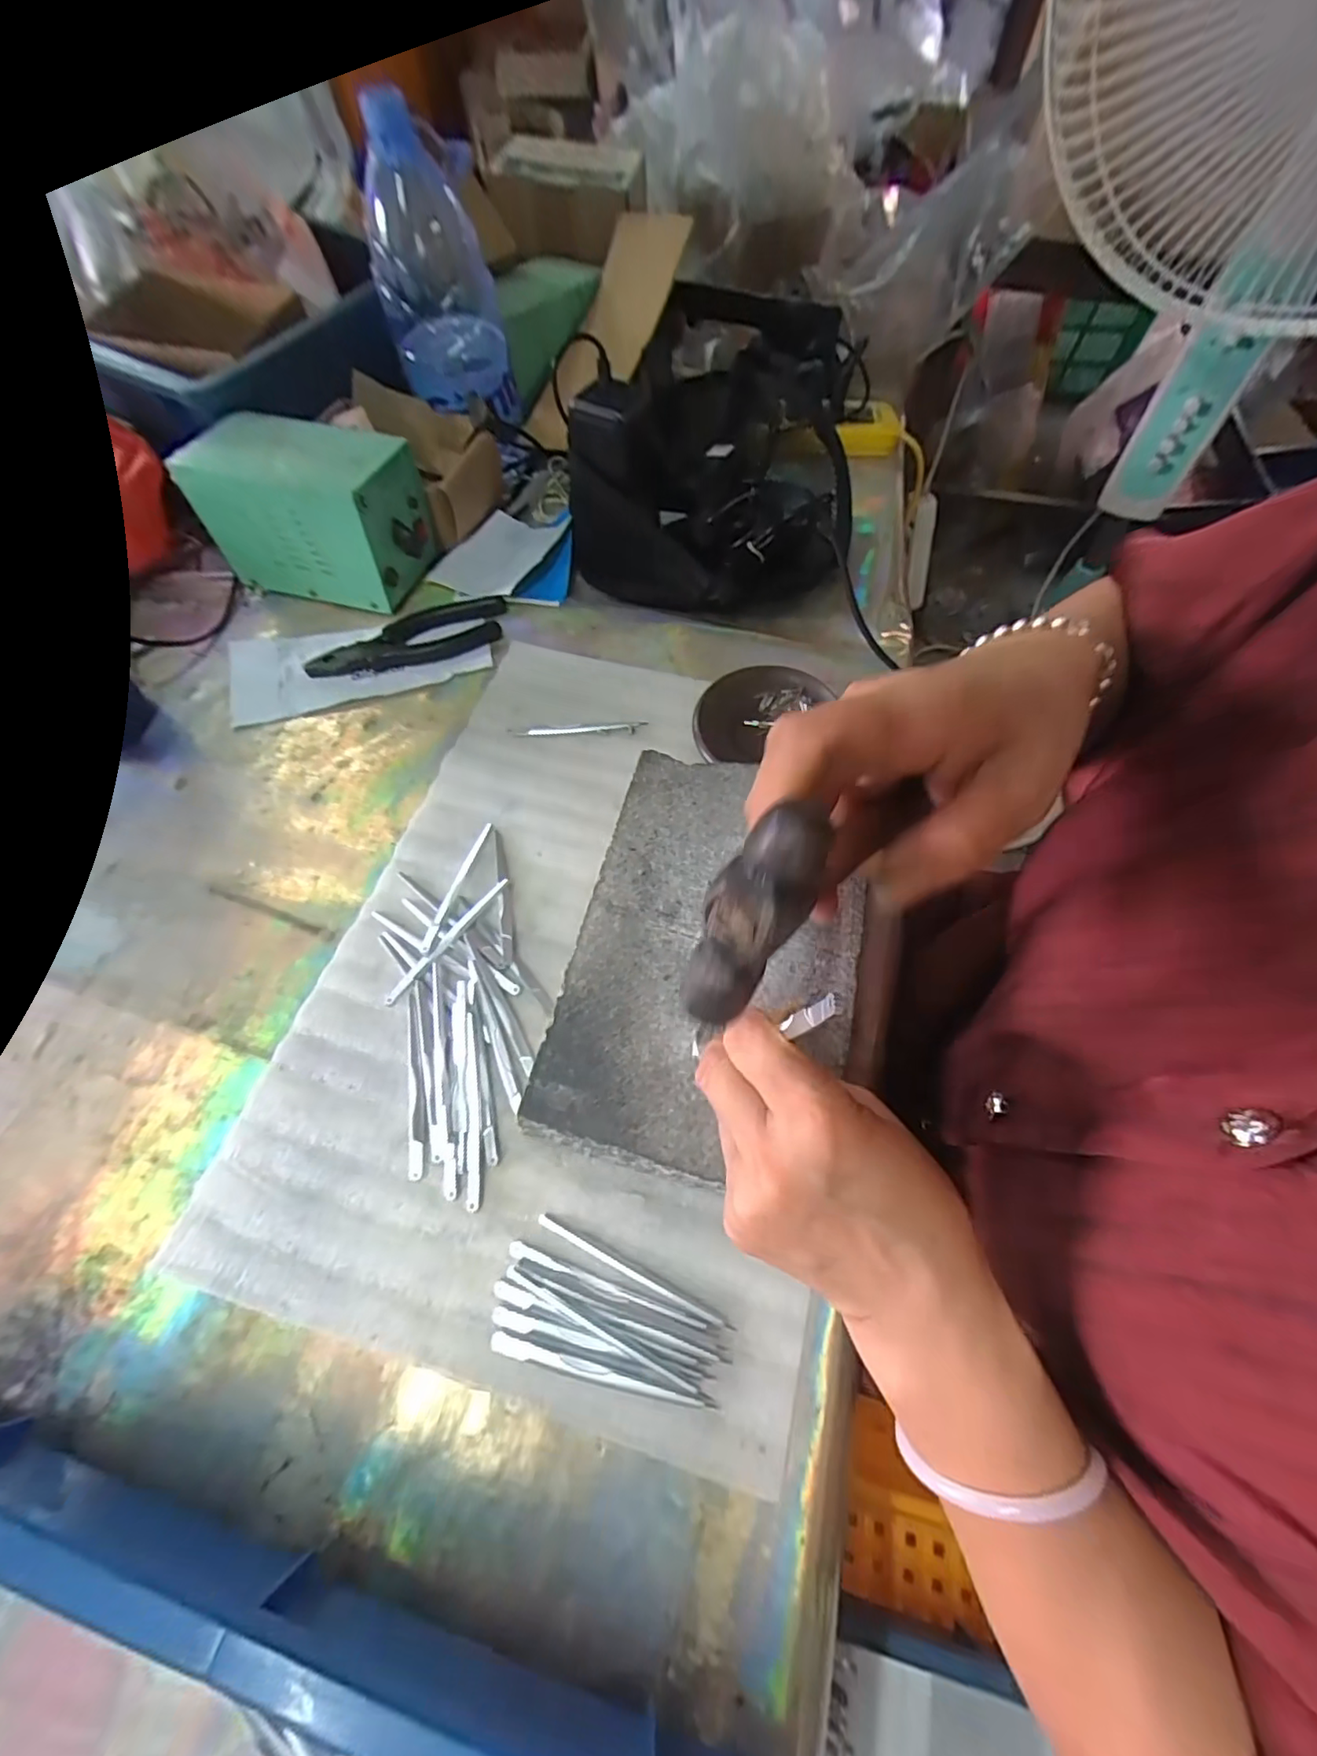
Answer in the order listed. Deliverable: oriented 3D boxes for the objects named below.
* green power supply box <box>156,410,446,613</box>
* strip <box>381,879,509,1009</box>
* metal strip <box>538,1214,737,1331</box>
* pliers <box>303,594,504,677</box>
[{"bbox_3d":[-0.289,-0.312,0.500,0.159,0.103,0.098,15,64,9],"label":"green power supply box"},{"bbox_3d":[-0.132,0.039,0.371,0.007,0.008,0.103,34,68,17],"label":"strip"},{"bbox_3d":[-0.013,0.199,0.294,0.107,0.004,0.006,23,65,12],"label":"metal strip"},{"bbox_3d":[-0.210,-0.206,0.494,0.158,0.010,0.064,-11,63,-4],"label":"pliers"}]

